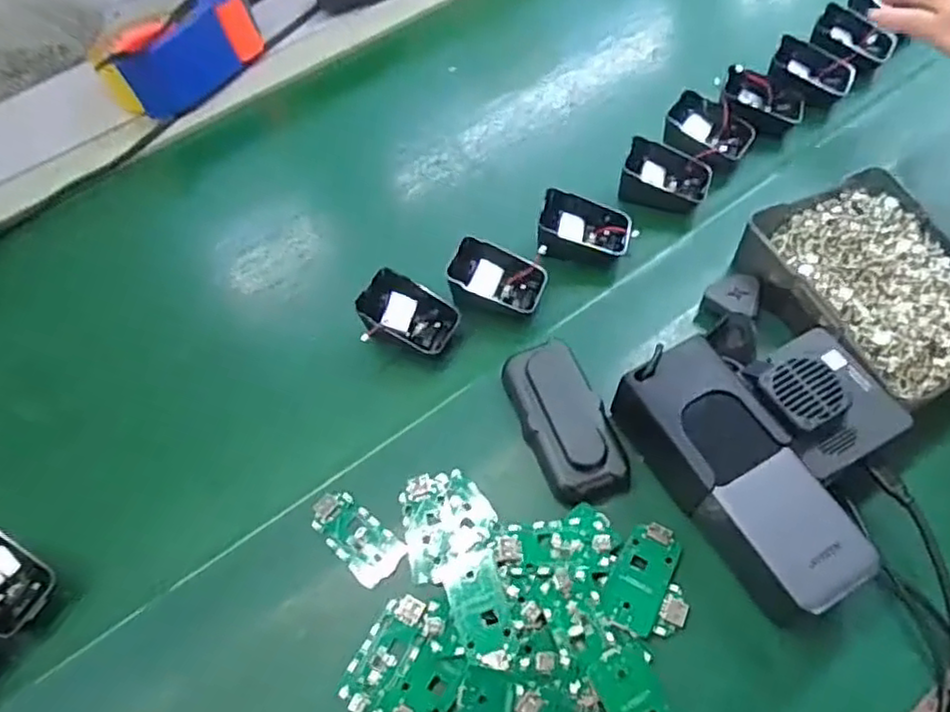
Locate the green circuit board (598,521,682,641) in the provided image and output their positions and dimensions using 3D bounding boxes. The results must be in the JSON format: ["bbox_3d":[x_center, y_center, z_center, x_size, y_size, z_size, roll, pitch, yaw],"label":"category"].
[{"bbox_3d":[0.095,0.124,0.379,0.030,0.005,0.063,21,63,20],"label":"green circuit board"}]

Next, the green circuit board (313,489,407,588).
[{"bbox_3d":[-0.073,0.109,0.408,0.062,0.004,0.032,34,68,25],"label":"green circuit board"}]

